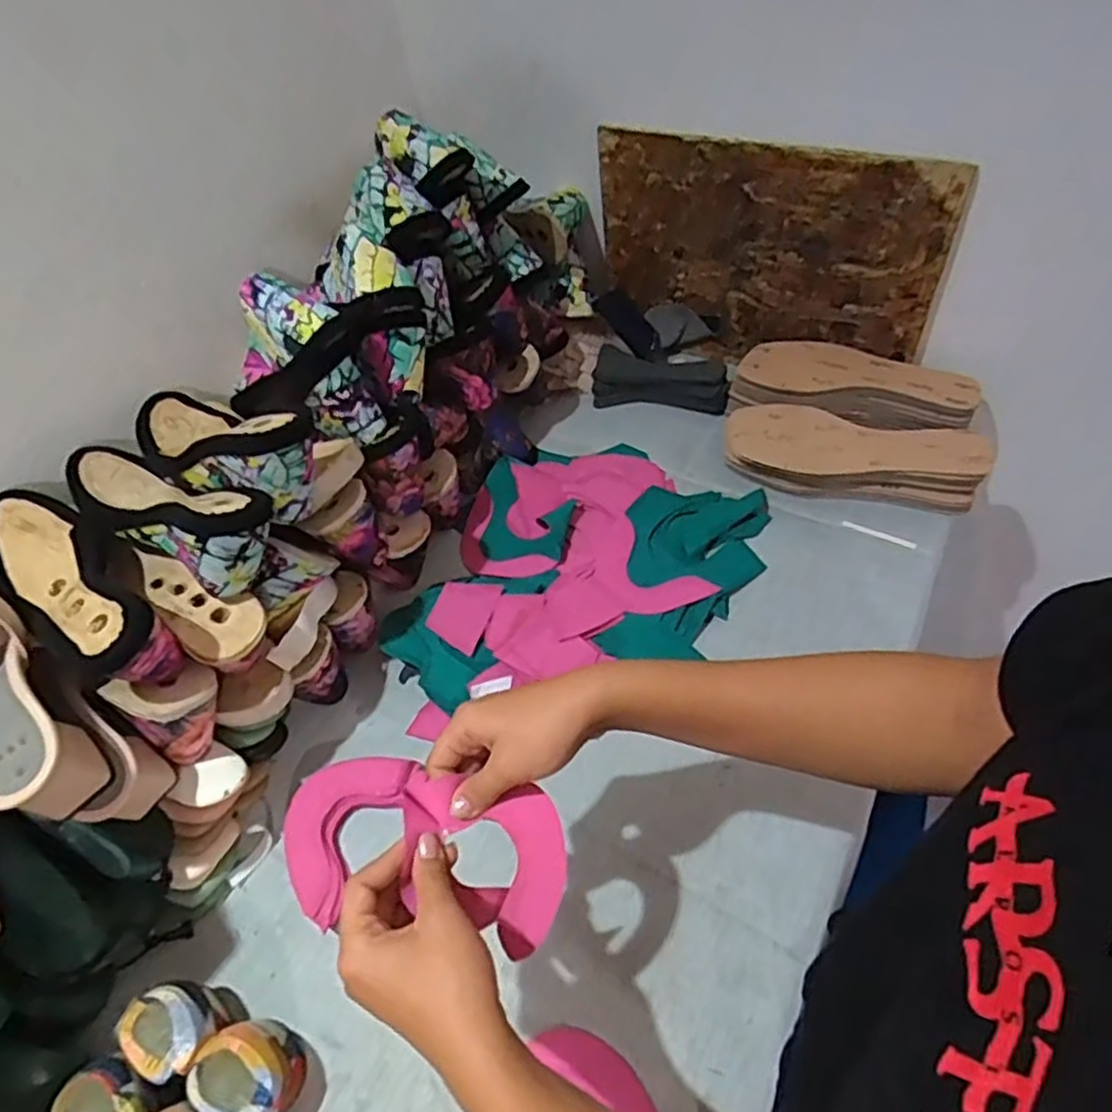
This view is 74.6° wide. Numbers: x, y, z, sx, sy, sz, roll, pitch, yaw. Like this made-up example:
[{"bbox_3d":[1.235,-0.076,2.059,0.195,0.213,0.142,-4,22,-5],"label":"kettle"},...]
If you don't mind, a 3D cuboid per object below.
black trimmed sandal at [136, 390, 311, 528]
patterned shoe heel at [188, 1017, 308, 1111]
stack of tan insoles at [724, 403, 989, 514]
[{"bbox_3d":[-0.278,-0.090,0.614,0.230,0.079,0.087,22,57,39],"label":"black trimmed sandal"},{"bbox_3d":[-0.204,0.354,0.500,0.059,0.072,0.057,-5,52,7],"label":"patterned shoe heel"},{"bbox_3d":[0.303,-0.098,0.757,0.249,0.073,0.087,11,55,19],"label":"stack of tan insoles"}]

